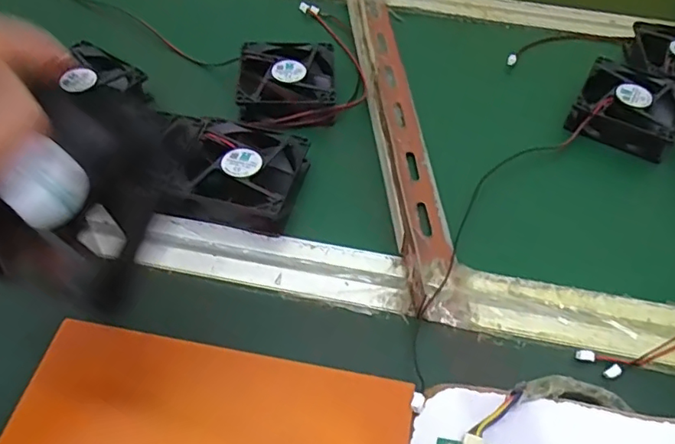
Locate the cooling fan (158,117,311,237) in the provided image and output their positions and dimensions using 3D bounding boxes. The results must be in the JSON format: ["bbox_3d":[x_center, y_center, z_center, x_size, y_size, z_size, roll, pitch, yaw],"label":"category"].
[{"bbox_3d":[-0.069,-0.035,0.400,0.084,0.026,0.084,9,51,5],"label":"cooling fan"}]

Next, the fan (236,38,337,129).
[{"bbox_3d":[-0.041,-0.117,0.462,0.077,0.022,0.091,-1,51,-3],"label":"fan"}]

